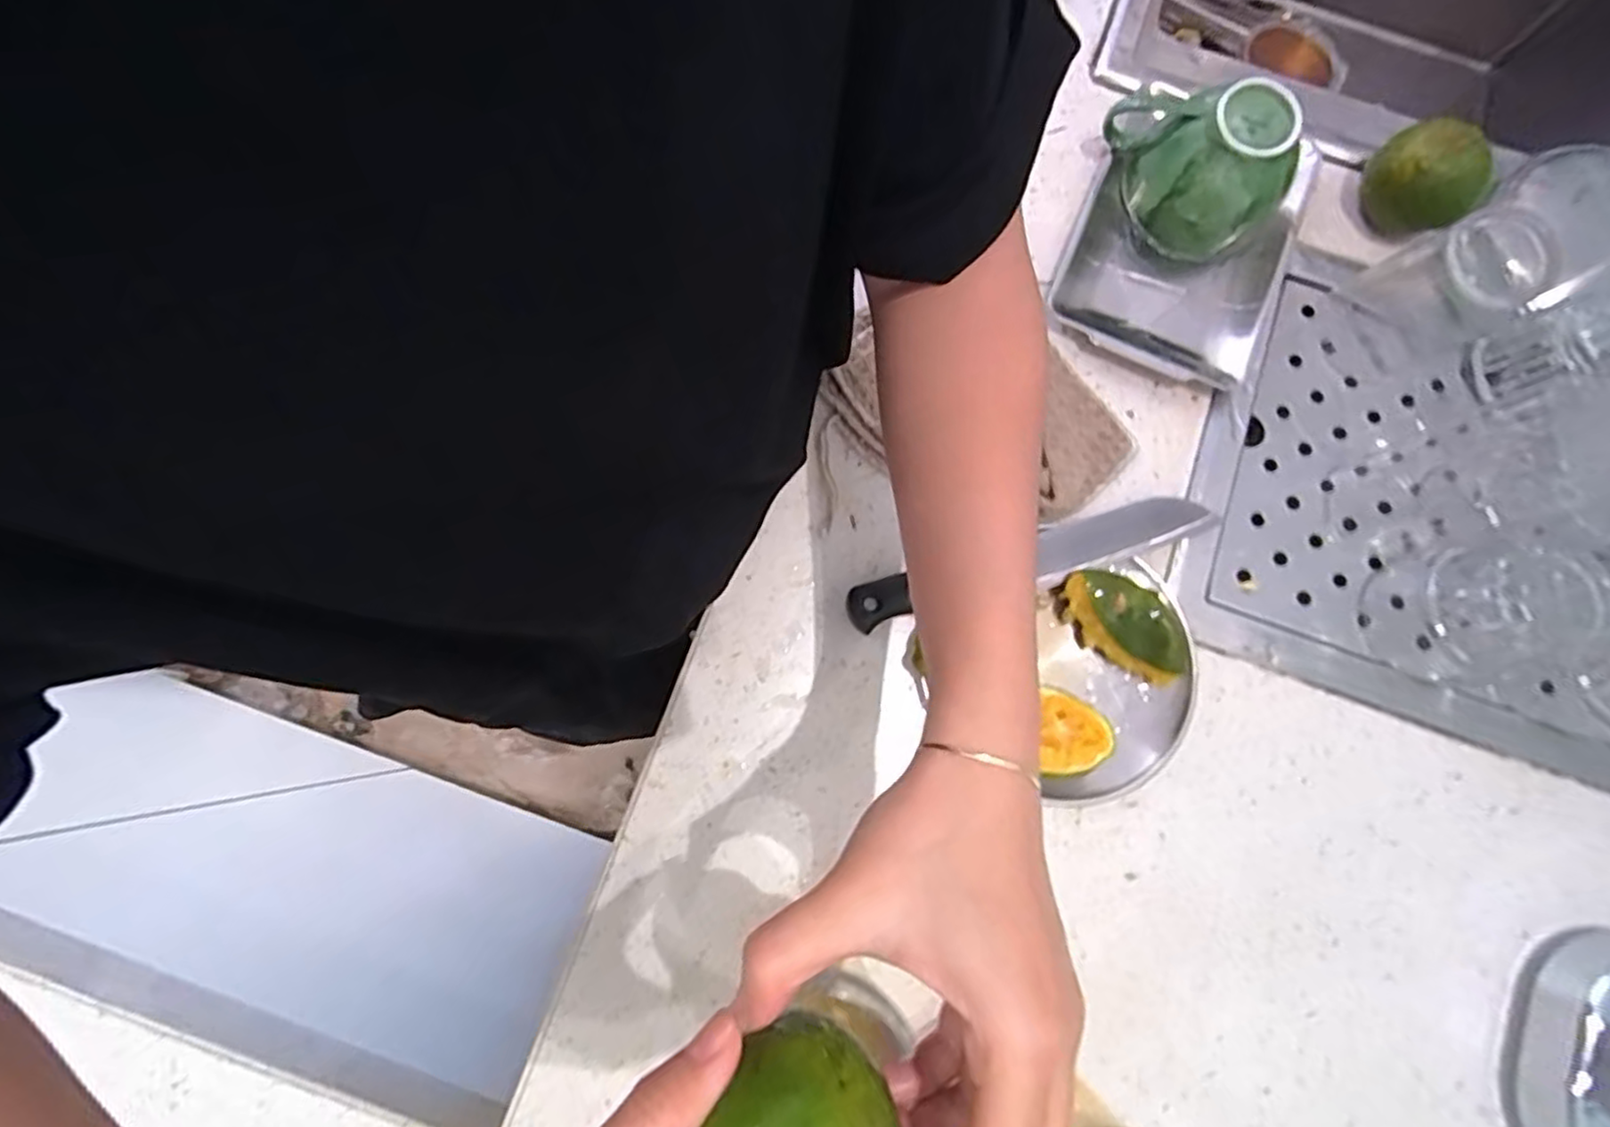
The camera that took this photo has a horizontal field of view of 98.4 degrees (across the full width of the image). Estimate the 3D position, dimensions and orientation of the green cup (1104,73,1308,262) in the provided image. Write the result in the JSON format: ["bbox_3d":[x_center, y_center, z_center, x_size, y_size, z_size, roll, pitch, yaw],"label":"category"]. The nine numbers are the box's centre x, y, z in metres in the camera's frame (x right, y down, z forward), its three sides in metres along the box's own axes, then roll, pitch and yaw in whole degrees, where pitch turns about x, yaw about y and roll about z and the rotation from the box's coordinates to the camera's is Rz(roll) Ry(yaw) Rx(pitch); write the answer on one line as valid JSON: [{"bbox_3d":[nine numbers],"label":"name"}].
[{"bbox_3d":[0.270,-0.278,0.470,0.081,0.073,0.116,-23,79,-6],"label":"green cup"}]

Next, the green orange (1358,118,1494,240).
[{"bbox_3d":[0.426,-0.263,0.481,0.065,0.052,0.070,-42,82,-10],"label":"green orange"}]

